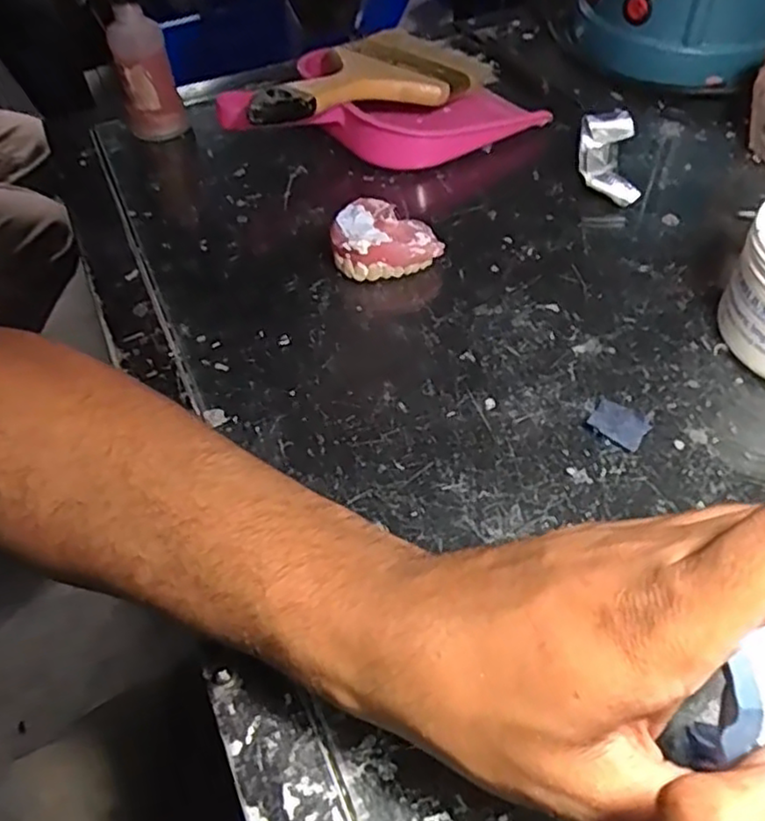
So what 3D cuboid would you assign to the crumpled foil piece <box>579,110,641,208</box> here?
[{"bbox_3d":[0.143,-0.159,0.439,0.033,0.029,0.072,3,51,6],"label":"crumpled foil piece"}]

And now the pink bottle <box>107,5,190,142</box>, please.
[{"bbox_3d":[-0.167,-0.233,0.484,0.038,0.082,0.035,-18,52,-11],"label":"pink bottle"}]

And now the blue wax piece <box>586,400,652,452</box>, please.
[{"bbox_3d":[0.110,0.006,0.320,0.020,0.004,0.026,-39,59,-25],"label":"blue wax piece"}]

